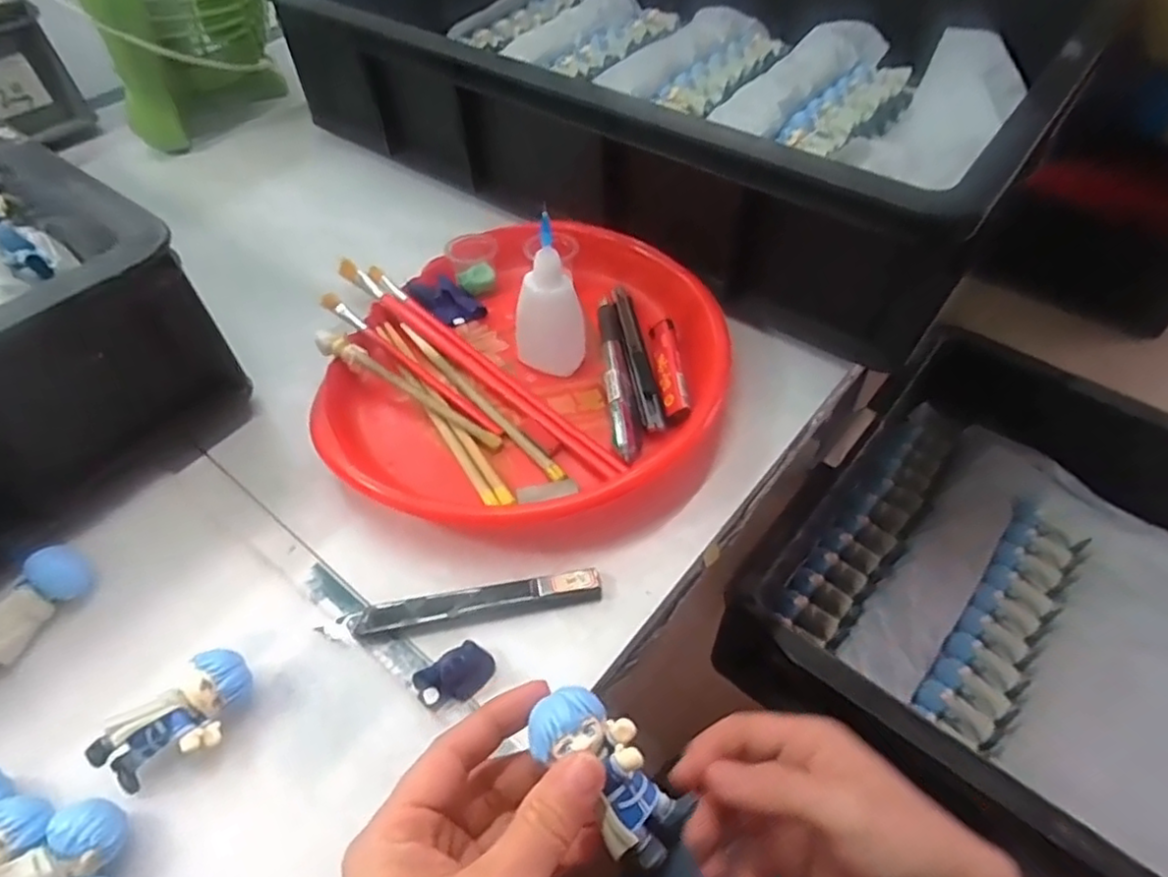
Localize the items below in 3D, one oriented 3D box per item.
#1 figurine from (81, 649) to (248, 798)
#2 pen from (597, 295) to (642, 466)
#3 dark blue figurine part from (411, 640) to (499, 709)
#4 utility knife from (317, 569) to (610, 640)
[{"bbox_3d":[-0.174,0.124,0.295,0.031,0.028,0.063,33,56,26],"label":"figurine"},{"bbox_3d":[0.021,-0.042,0.428,0.016,0.012,0.136,-4,48,-3],"label":"pen"},{"bbox_3d":[-0.060,0.109,0.314,0.036,0.018,0.020,-27,54,-22],"label":"dark blue figurine part"},{"bbox_3d":[-0.060,0.084,0.339,0.137,0.009,0.013,-8,49,-7],"label":"utility knife"}]

